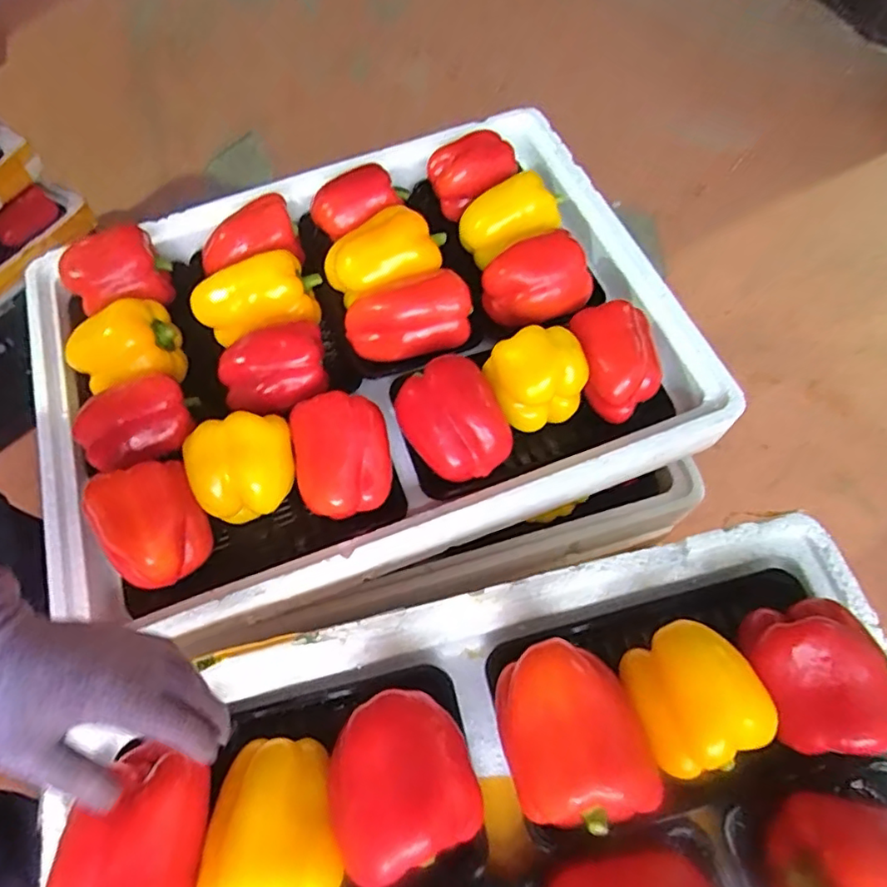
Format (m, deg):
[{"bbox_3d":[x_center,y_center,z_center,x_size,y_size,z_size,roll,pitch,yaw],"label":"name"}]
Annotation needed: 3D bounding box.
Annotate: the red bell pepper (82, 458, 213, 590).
[{"bbox_3d":[-0.241,0.068,0.487,0.080,0.064,0.088,-19,61,-9],"label":"red bell pepper"}]

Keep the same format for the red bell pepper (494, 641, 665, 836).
[{"bbox_3d":[0.080,0.187,0.383,0.083,0.061,0.103,-15,61,-7],"label":"red bell pepper"}]

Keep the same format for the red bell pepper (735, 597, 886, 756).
[{"bbox_3d":[0.243,0.154,0.395,0.077,0.067,0.100,-8,60,-3],"label":"red bell pepper"}]

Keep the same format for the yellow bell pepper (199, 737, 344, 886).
[{"bbox_3d":[-0.104,0.247,0.377,0.082,0.070,0.102,2,60,2],"label":"yellow bell pepper"}]

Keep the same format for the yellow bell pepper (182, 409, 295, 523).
[{"bbox_3d":[-0.166,0.023,0.501,0.087,0.067,0.076,-19,61,-9],"label":"yellow bell pepper"}]

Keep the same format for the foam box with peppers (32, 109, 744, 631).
[{"bbox_3d":[-0.084,-0.106,0.586,0.597,0.113,0.443,-18,61,-9],"label":"foam box with peppers"}]

